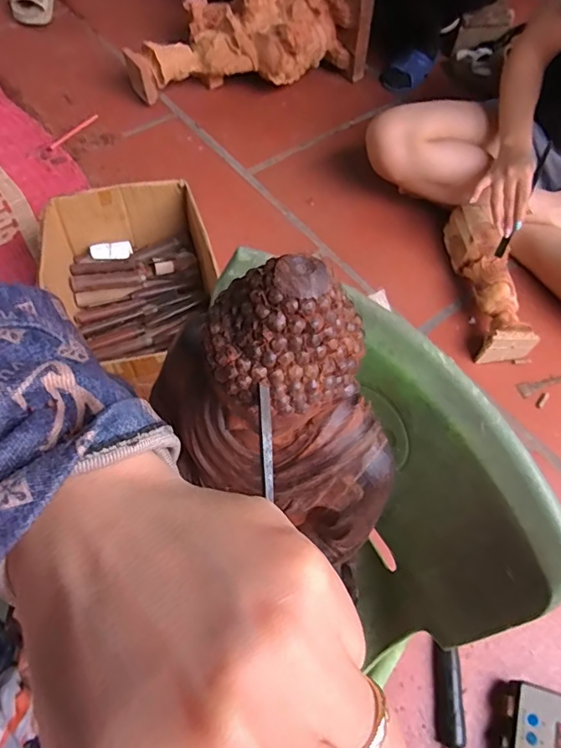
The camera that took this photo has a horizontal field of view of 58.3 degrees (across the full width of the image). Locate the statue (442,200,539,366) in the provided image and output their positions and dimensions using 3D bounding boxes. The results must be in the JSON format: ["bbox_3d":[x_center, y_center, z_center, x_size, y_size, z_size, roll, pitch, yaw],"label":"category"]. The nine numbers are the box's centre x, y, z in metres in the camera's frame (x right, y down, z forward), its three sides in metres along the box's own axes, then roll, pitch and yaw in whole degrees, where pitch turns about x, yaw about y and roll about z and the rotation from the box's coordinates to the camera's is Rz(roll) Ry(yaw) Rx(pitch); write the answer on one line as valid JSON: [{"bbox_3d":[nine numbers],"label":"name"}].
[{"bbox_3d":[0.370,-0.176,0.898,0.083,0.086,0.298,-3,62,-6],"label":"statue"}]

